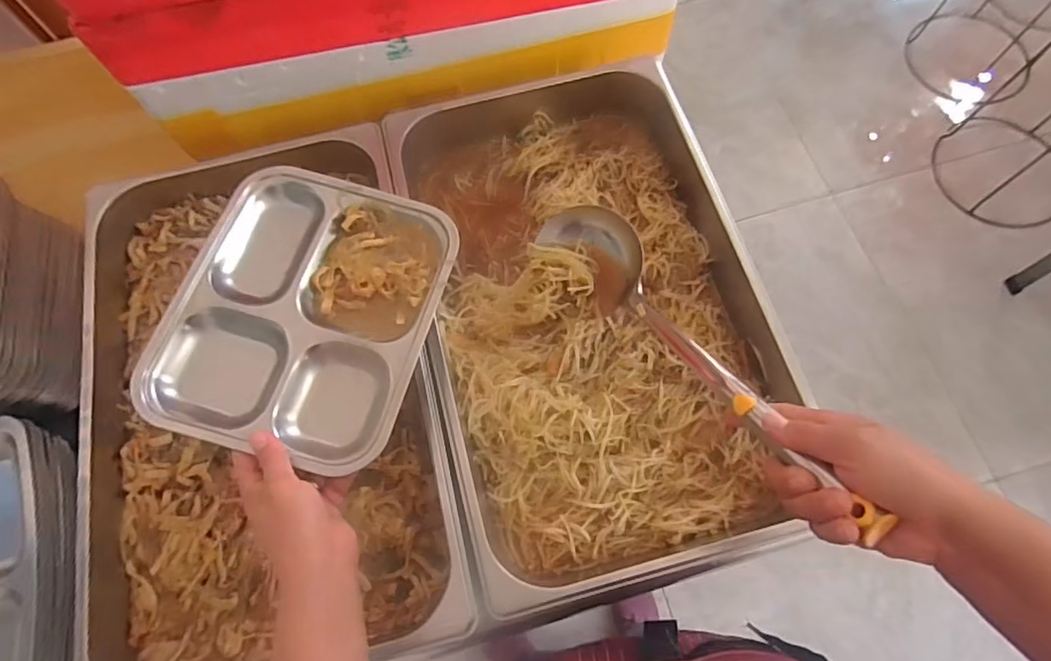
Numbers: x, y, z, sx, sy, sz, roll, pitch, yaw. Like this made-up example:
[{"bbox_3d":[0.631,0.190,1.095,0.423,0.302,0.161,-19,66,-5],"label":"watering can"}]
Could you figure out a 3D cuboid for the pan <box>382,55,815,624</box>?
[{"bbox_3d":[0.061,-0.038,0.601,0.314,0.076,0.547,-14,70,-3],"label":"pan"}]

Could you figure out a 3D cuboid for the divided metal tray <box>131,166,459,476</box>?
[{"bbox_3d":[-0.184,-0.021,0.488,0.204,0.035,0.242,14,71,7],"label":"divided metal tray"}]

